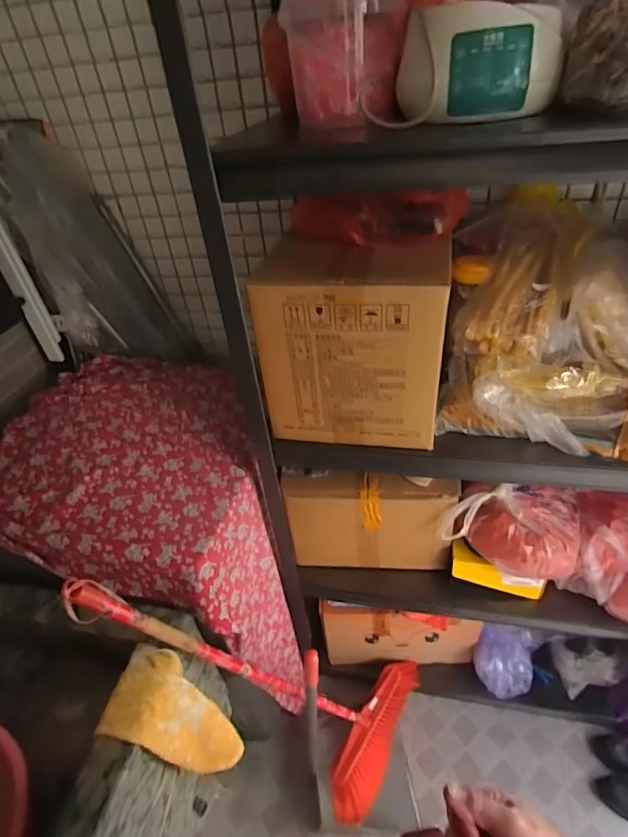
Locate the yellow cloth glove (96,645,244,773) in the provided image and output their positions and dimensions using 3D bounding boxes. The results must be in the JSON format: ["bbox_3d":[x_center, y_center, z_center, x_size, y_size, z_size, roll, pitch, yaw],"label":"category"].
[{"bbox_3d":[-0.193,0.461,0.684,0.058,0.243,0.116,-18,28,36],"label":"yellow cloth glove"}]

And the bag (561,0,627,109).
[{"bbox_3d":[0.315,-0.369,0.453,0.107,0.091,0.093,14,43,24],"label":"bag"}]

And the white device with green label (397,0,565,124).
[{"bbox_3d":[0.183,-0.397,0.507,0.149,0.098,0.107,-9,38,-3],"label":"white device with green label"}]

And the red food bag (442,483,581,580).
[{"bbox_3d":[0.392,0.216,0.889,0.254,0.124,0.126,-2,38,6],"label":"red food bag"}]

